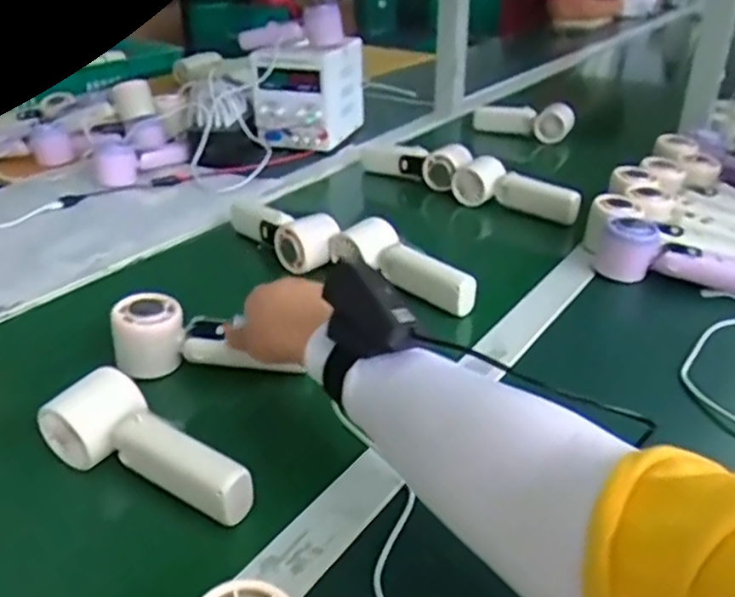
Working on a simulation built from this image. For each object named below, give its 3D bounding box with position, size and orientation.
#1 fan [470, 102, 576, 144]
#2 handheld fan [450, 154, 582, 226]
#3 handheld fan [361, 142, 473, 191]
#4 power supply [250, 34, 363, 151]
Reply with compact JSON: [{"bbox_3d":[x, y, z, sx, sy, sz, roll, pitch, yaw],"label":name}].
[{"bbox_3d":[0.280,-0.328,1.230,0.180,0.073,0.042,15,34,23],"label":"fan"},{"bbox_3d":[0.192,-0.140,0.896,0.044,0.052,0.182,-23,38,-33],"label":"handheld fan"},{"bbox_3d":[0.079,-0.211,1.026,0.064,0.049,0.180,-27,40,-37],"label":"handheld fan"},{"bbox_3d":[-0.100,-0.361,1.163,0.145,0.156,0.168,9,32,15],"label":"power supply"}]

